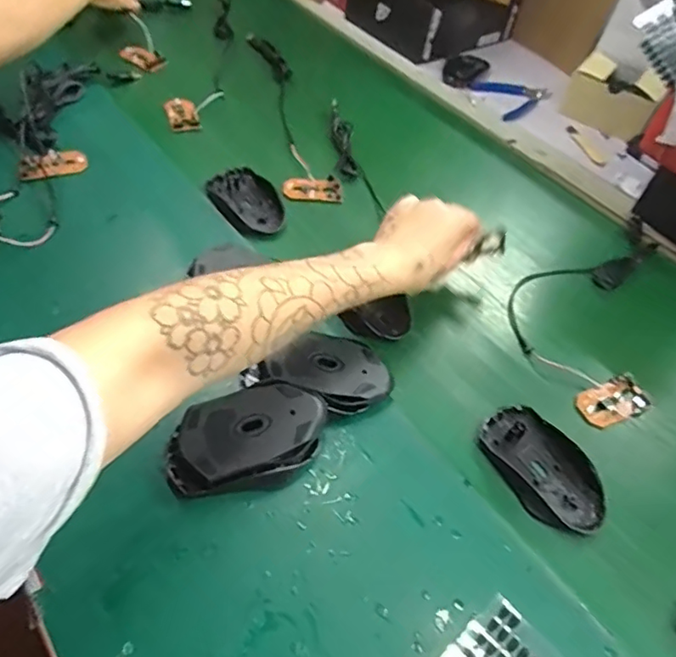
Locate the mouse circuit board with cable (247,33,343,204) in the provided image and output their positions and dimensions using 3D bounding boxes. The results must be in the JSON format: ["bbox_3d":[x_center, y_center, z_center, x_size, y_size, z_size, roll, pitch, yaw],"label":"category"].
[{"bbox_3d":[-0.069,-0.310,0.790,0.070,0.038,0.399,-5,53,-12],"label":"mouse circuit board with cable"}]

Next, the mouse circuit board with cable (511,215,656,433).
[{"bbox_3d":[0.264,-0.036,0.601,0.143,0.010,0.307,19,51,9],"label":"mouse circuit board with cable"}]

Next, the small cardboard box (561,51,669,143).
[{"bbox_3d":[0.419,-0.352,0.847,0.125,0.065,0.103,31,54,16],"label":"small cardboard box"}]

